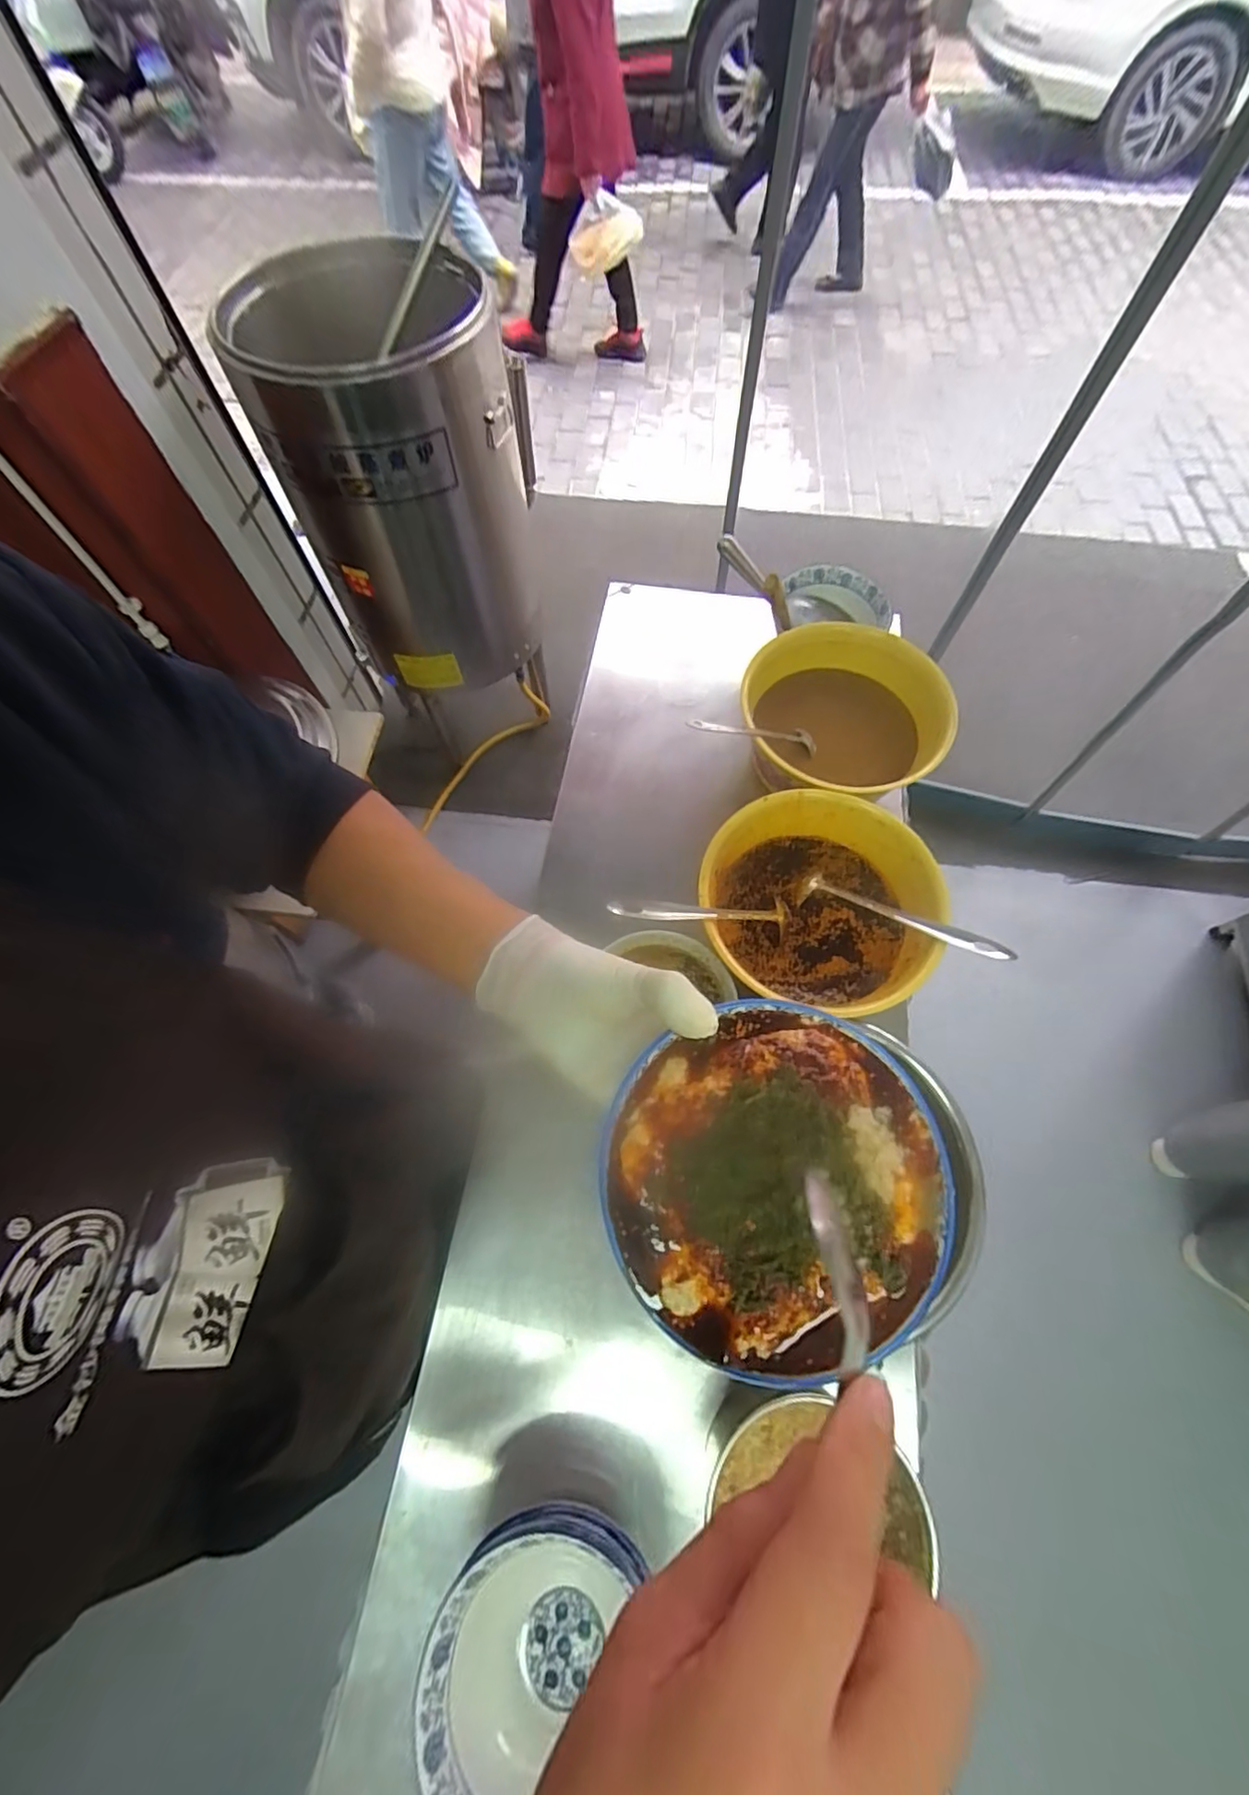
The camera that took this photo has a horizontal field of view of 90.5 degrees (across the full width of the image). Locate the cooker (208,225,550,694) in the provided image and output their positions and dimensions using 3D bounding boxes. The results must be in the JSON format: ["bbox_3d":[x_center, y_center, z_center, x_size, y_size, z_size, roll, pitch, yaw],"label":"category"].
[{"bbox_3d":[-0.457,-0.847,1.345,0.455,0.690,0.404,-22,67,-9],"label":"cooker"}]

